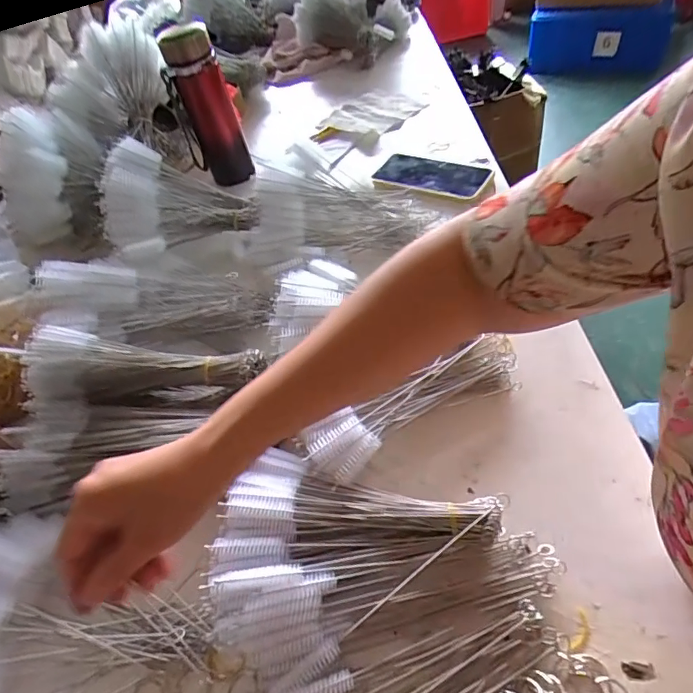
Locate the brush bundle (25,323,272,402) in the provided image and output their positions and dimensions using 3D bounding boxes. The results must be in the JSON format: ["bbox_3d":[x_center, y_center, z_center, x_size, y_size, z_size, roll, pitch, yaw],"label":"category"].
[{"bbox_3d":[-0.180,0.017,0.444,0.206,0.055,0.052,1,49,-11],"label":"brush bundle"}]

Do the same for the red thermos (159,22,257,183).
[{"bbox_3d":[-0.206,-0.351,0.703,0.086,0.211,0.069,-16,50,-6],"label":"red thermos"}]

